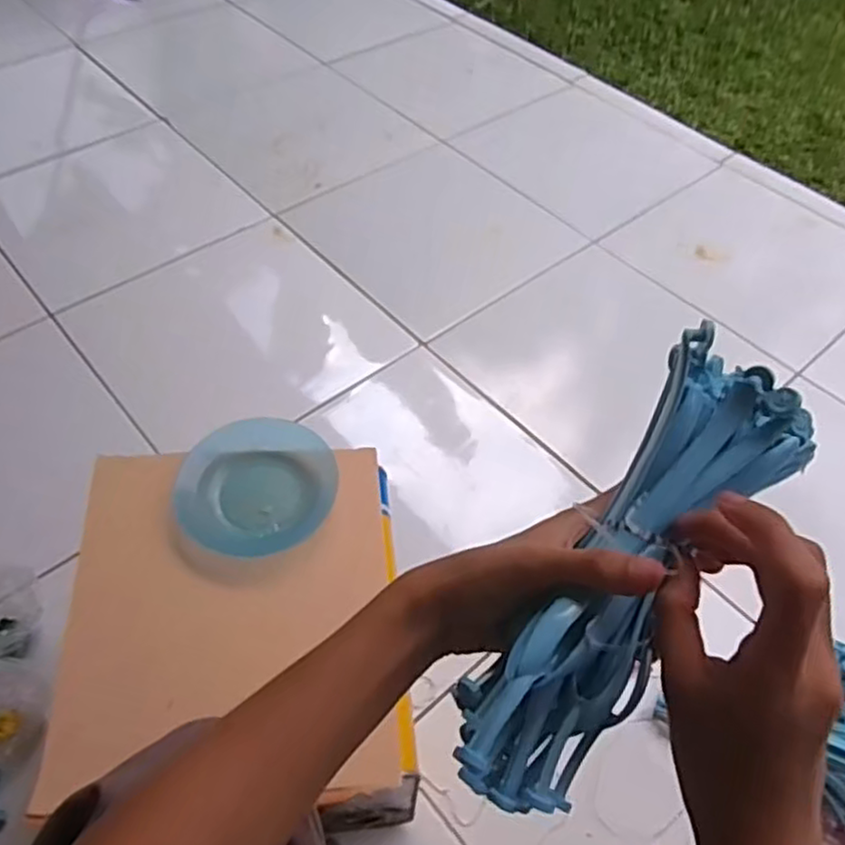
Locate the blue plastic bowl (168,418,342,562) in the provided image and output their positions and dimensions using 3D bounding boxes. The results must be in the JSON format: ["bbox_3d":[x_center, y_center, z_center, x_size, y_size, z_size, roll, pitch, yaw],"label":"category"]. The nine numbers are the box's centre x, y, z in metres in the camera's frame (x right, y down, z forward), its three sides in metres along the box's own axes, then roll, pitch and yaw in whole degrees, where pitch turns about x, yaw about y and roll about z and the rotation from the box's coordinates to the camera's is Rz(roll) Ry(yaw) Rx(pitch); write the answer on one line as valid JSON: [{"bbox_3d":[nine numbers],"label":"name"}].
[{"bbox_3d":[-0.138,0.052,0.585,0.126,0.034,0.116,1,53,-1],"label":"blue plastic bowl"}]

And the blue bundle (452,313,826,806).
[{"bbox_3d":[0.084,0.060,0.284,0.065,0.046,0.205,31,78,20],"label":"blue bundle"}]

